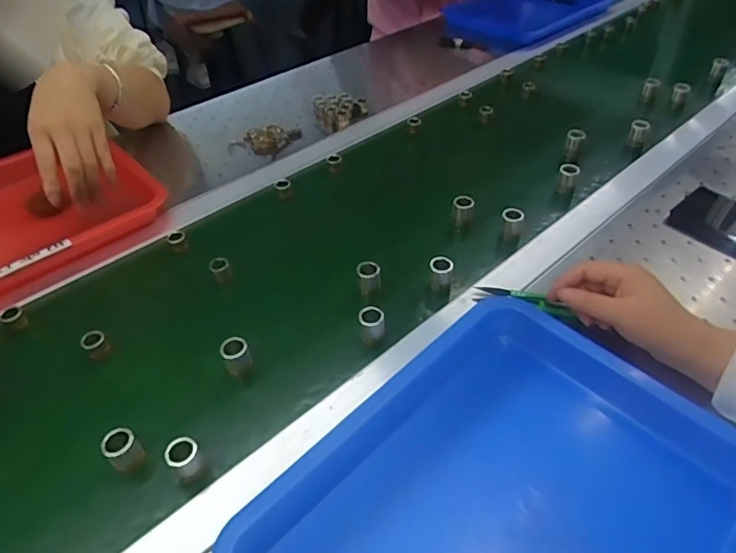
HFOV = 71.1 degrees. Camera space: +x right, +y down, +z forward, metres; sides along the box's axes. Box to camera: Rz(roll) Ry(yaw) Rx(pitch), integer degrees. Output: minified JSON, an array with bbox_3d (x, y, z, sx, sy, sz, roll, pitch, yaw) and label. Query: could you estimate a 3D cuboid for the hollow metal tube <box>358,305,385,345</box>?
[{"bbox_3d":[0.003,0.044,0.474,0.022,0.026,0.021,-11,45,-9],"label":"hollow metal tube"}]

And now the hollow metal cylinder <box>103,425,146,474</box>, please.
[{"bbox_3d":[-0.187,0.133,0.396,0.022,0.034,0.018,-34,52,-28],"label":"hollow metal cylinder"}]

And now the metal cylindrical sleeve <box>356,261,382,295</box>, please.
[{"bbox_3d":[0.001,0.001,0.516,0.023,0.028,0.022,-4,44,-1],"label":"metal cylindrical sleeve"}]

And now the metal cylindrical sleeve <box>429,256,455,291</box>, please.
[{"bbox_3d":[0.073,-0.003,0.516,0.023,0.030,0.022,-1,44,1],"label":"metal cylindrical sleeve"}]

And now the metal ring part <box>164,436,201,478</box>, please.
[{"bbox_3d":[-0.136,0.140,0.388,0.022,0.037,0.022,-1,44,1],"label":"metal ring part"}]

